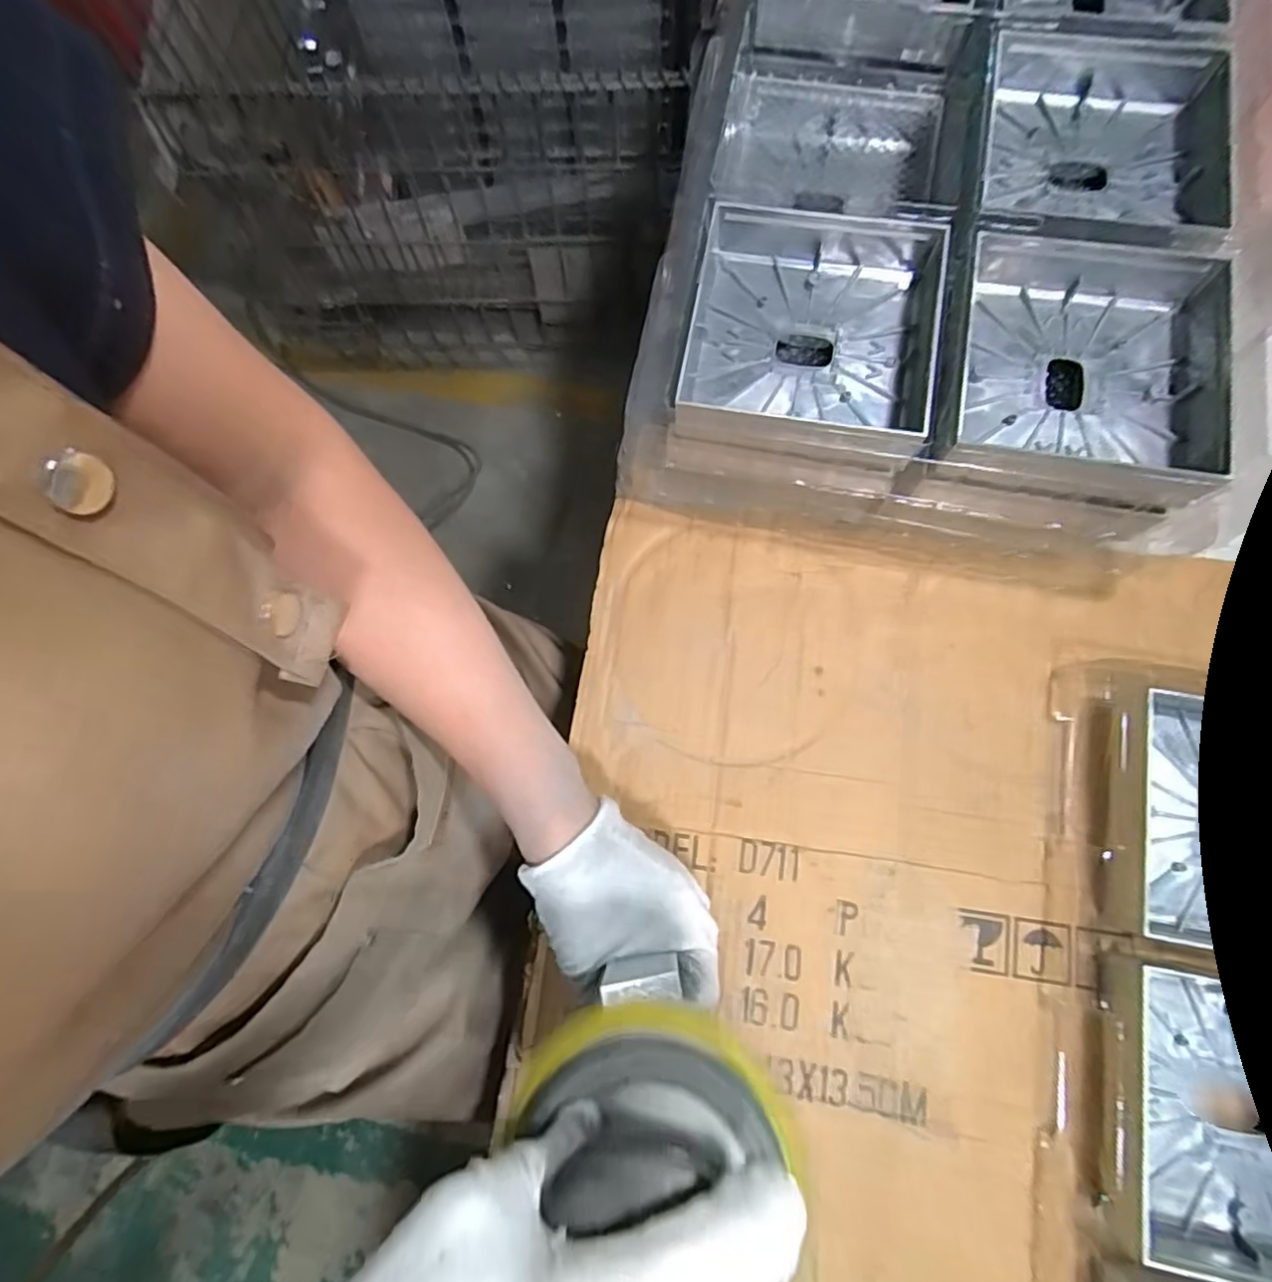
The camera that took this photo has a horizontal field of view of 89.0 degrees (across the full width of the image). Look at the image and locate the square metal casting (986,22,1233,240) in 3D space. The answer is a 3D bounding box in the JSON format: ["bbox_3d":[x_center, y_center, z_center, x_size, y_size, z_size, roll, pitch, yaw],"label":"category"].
[{"bbox_3d":[0.294,-0.320,0.411,0.136,0.035,0.122,8,77,5],"label":"square metal casting"}]

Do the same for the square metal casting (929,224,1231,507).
[{"bbox_3d":[0.250,-0.151,0.363,0.163,0.043,0.153,10,78,5],"label":"square metal casting"}]

